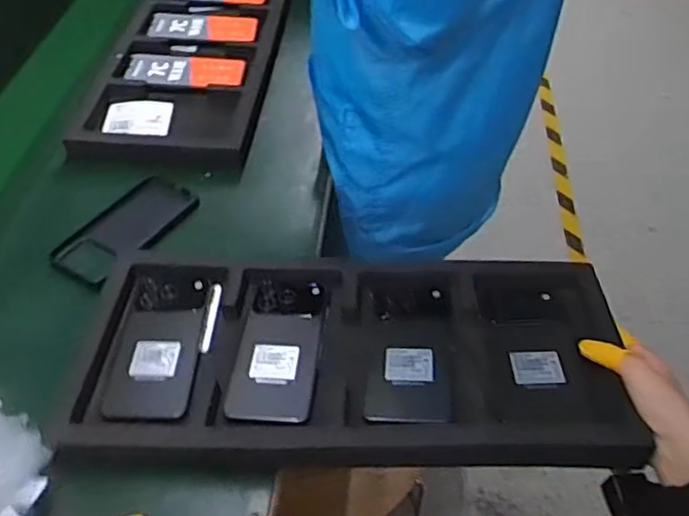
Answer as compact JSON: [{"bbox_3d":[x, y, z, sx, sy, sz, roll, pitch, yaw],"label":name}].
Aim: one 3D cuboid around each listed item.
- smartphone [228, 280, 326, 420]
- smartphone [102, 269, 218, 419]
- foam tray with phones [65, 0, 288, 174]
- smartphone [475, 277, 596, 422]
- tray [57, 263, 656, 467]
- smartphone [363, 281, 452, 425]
[{"bbox_3d":[-0.060,0.078,0.610,0.073,0.009,0.158,3,47,4],"label":"smartphone"},{"bbox_3d":[-0.171,0.076,0.618,0.073,0.014,0.161,-1,47,0],"label":"smartphone"},{"bbox_3d":[-0.213,-0.308,0.968,0.227,0.041,0.504,3,47,3],"label":"foam tray with phones"},{"bbox_3d":[0.171,0.078,0.588,0.084,0.012,0.175,-4,36,8],"label":"smartphone"},{"bbox_3d":[0.003,0.083,0.599,0.463,0.041,0.227,-1,47,4],"label":"tray"},{"bbox_3d":[0.061,0.082,0.601,0.075,0.007,0.155,0,40,7],"label":"smartphone"}]

